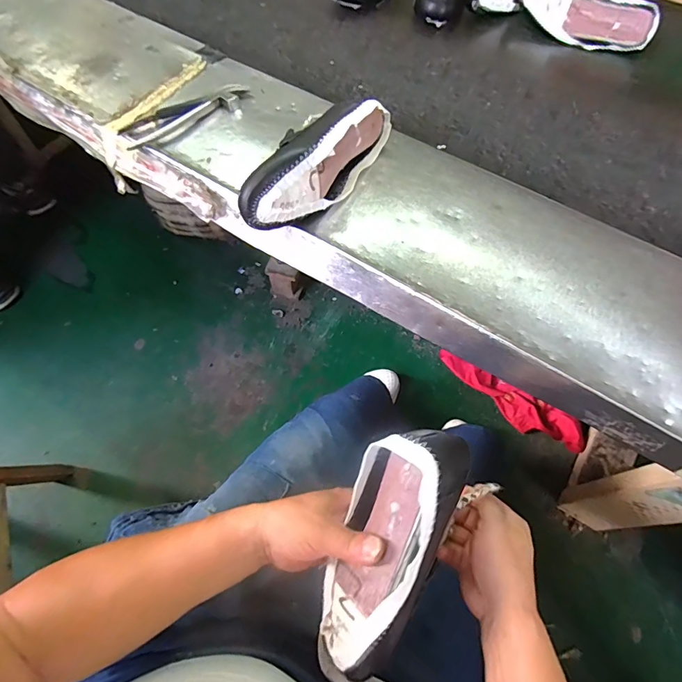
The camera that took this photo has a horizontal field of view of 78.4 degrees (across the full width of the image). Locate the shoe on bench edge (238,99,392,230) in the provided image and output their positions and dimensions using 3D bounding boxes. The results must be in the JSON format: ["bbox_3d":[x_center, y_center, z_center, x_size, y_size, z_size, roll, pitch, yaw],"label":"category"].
[{"bbox_3d":[-0.024,-0.215,0.494,0.065,0.085,0.235,32,68,14],"label":"shoe on bench edge"}]

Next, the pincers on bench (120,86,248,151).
[{"bbox_3d":[-0.214,-0.319,0.585,0.180,0.012,0.066,-23,66,-11],"label":"pincers on bench"}]

